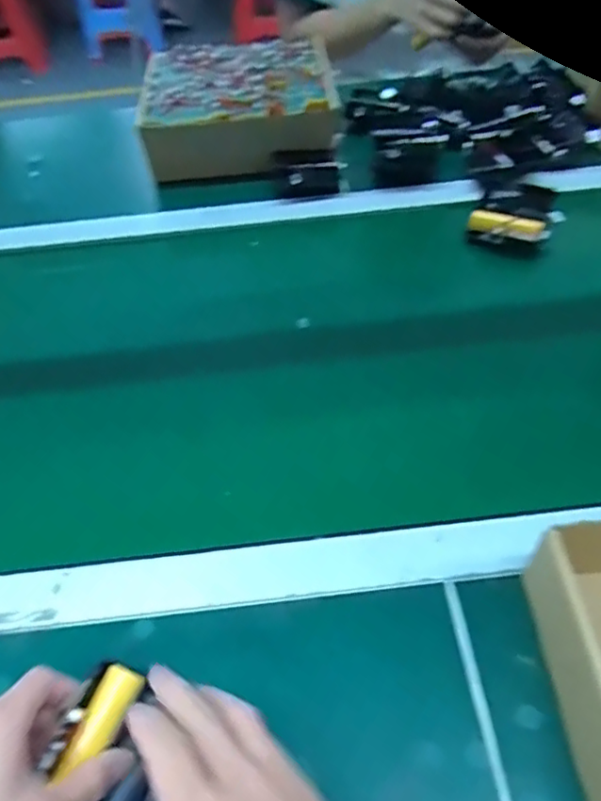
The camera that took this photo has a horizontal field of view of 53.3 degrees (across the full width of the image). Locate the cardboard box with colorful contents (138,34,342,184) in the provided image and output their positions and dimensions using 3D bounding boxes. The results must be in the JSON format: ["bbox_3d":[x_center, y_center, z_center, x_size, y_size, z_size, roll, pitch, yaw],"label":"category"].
[{"bbox_3d":[-0.079,-0.392,0.772,0.235,0.072,0.235,-7,54,0],"label":"cardboard box with colorful contents"}]

